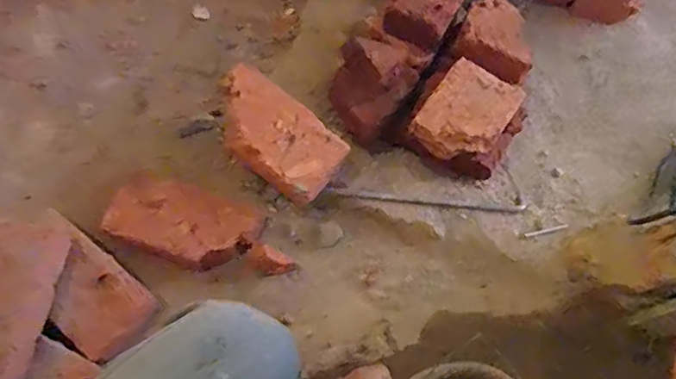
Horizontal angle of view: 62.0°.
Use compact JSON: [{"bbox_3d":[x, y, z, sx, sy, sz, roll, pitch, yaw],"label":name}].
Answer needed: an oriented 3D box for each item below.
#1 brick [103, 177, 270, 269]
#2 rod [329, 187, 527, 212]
[{"bbox_3d":[-0.211,0.047,0.773,0.196,0.054,0.110,18,65,6],"label":"brick"},{"bbox_3d":[0.129,0.014,0.799,0.279,0.009,0.013,4,65,0],"label":"rod"}]

